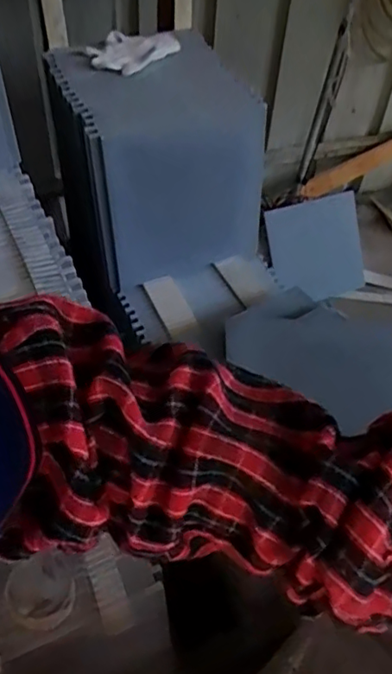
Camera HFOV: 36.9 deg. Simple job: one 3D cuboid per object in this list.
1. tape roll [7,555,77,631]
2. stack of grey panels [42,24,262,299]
[{"bbox_3d":[-0.196,0.335,0.755,0.079,0.051,0.065,-11,51,-13],"label":"tape roll"},{"bbox_3d":[-0.075,-0.335,1.120,0.327,0.314,0.299,-18,53,-18],"label":"stack of grey panels"}]

